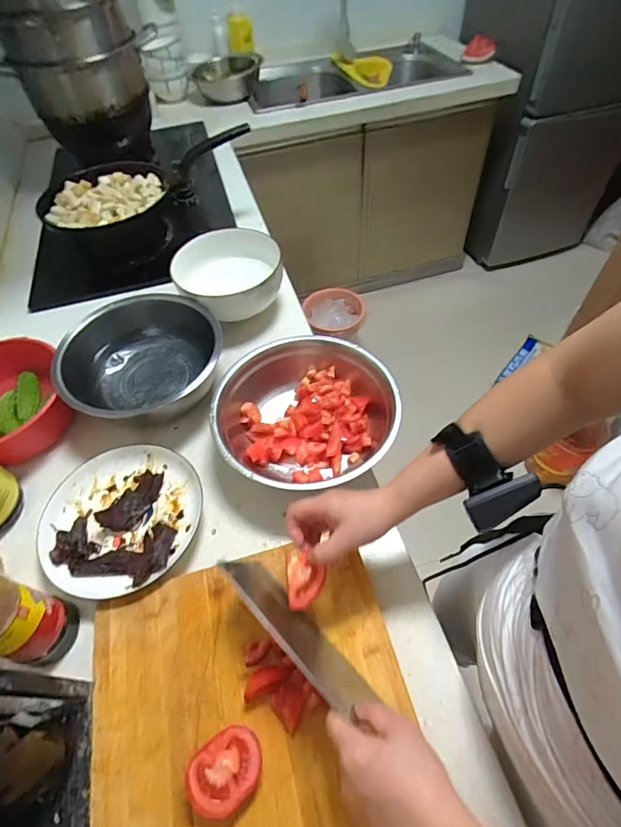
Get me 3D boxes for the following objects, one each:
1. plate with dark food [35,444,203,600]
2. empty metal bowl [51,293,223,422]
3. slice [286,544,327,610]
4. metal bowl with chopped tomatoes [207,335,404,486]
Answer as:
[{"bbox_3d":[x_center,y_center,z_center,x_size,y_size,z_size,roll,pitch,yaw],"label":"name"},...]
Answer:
[{"bbox_3d":[-0.244,0.133,0.554,0.183,0.028,0.196,0,53,0],"label":"plate with dark food"},{"bbox_3d":[-0.277,-0.087,0.674,0.217,0.088,0.240,27,60,21],"label":"empty metal bowl"},{"bbox_3d":[-0.006,0.168,0.440,0.043,0.014,0.055,1,81,-26],"label":"slice"},{"bbox_3d":[-0.006,0.006,0.608,0.237,0.082,0.249,0,53,0],"label":"metal bowl with chopped tomatoes"}]

